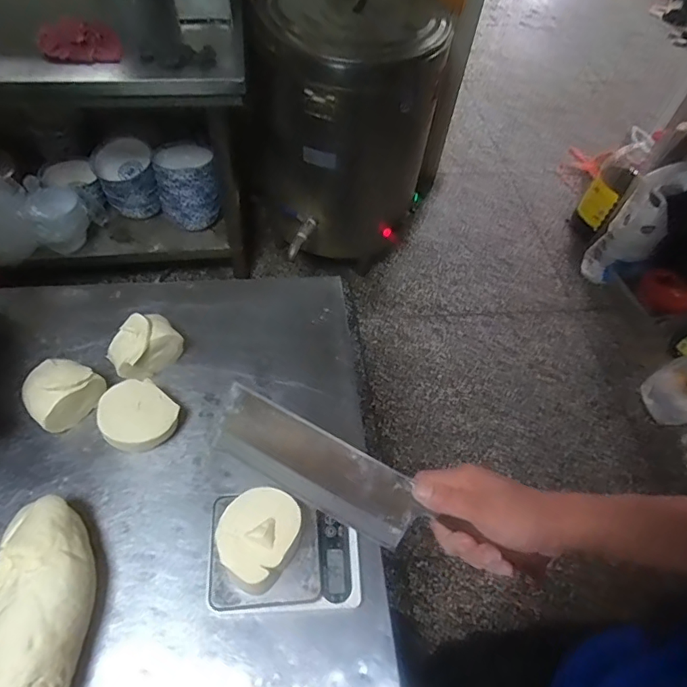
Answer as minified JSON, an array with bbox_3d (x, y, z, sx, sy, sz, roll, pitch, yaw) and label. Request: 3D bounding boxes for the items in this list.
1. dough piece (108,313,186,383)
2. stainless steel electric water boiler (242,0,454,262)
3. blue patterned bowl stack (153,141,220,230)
[{"bbox_3d":[-0.284,0.006,0.727,0.096,0.069,0.071,-34,64,-24],"label":"dough piece"},{"bbox_3d":[-0.007,-0.684,1.649,0.540,0.731,0.565,6,56,-1],"label":"stainless steel electric water boiler"},{"bbox_3d":[-0.511,-0.519,1.665,0.186,0.196,0.207,-15,59,-15],"label":"blue patterned bowl stack"}]

